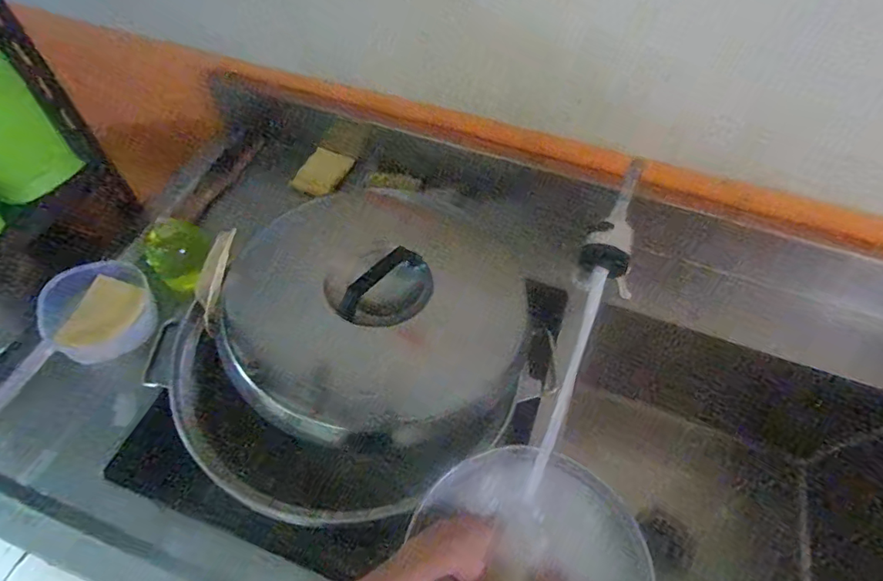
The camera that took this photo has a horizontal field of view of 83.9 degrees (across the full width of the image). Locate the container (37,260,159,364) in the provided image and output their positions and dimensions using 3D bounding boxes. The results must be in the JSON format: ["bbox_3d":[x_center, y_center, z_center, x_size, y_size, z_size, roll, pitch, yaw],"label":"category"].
[{"bbox_3d":[-0.473,0.024,0.683,0.121,0.064,0.137,24,59,14],"label":"container"}]

